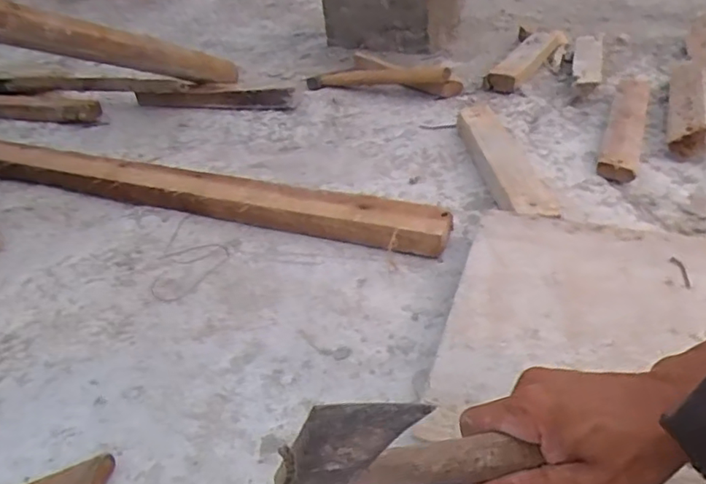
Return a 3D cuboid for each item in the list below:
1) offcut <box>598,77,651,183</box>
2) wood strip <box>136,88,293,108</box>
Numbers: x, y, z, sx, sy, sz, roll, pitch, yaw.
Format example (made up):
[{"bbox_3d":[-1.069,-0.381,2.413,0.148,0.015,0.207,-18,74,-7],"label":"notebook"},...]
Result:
[{"bbox_3d":[0.454,-0.203,0.978,0.059,0.035,0.371,10,38,22],"label":"offcut"},{"bbox_3d":[-0.294,-0.299,1.241,0.347,0.037,0.058,2,35,11],"label":"wood strip"}]

